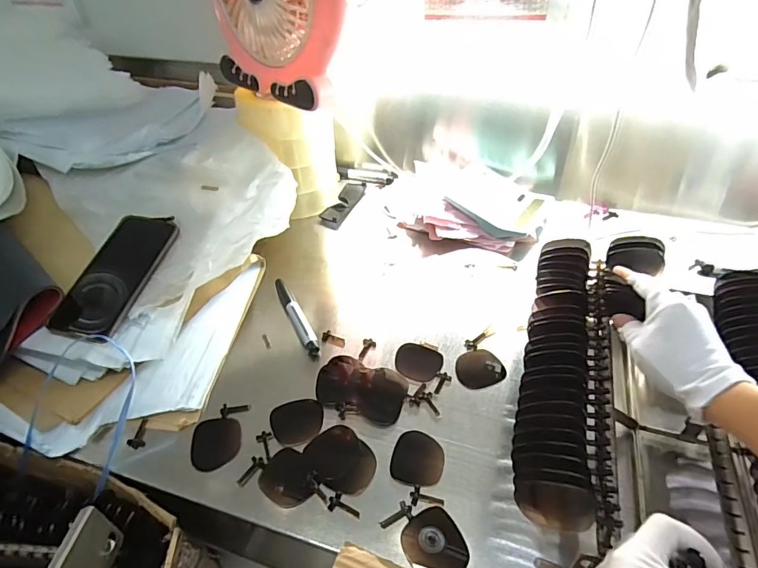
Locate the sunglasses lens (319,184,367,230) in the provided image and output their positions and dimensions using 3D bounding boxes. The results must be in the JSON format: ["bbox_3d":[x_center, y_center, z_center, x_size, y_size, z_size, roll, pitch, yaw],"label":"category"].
[{"bbox_3d":[-0.060,-0.134,0.766,0.039,0.010,0.123,14,45,17],"label":"sunglasses lens"}]

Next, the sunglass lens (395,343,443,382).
[{"bbox_3d":[0.044,0.088,0.516,0.053,0.004,0.047,15,45,18],"label":"sunglass lens"}]

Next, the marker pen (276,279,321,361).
[{"bbox_3d":[-0.105,0.039,0.571,0.018,0.016,0.134,-20,46,-19],"label":"marker pen"}]

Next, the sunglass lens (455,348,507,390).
[{"bbox_3d":[0.111,0.094,0.508,0.051,0.004,0.049,-1,42,1],"label":"sunglass lens"}]

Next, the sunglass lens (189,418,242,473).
[{"bbox_3d":[-0.161,0.158,0.454,0.047,0.006,0.051,-10,43,-9],"label":"sunglass lens"}]

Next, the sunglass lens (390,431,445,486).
[{"bbox_3d":[0.037,0.166,0.435,0.048,0.004,0.051,7,43,10],"label":"sunglass lens"}]

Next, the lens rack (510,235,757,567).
[{"bbox_3d":[0.247,0.106,0.400,0.245,0.100,0.337,9,44,11],"label":"lens rack"}]

